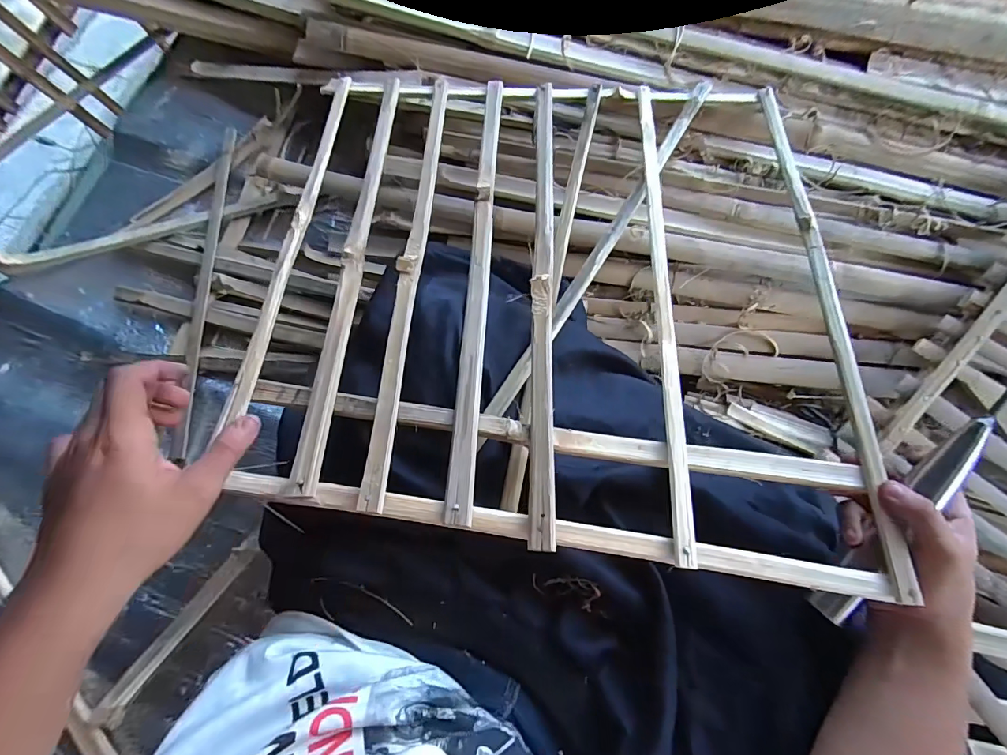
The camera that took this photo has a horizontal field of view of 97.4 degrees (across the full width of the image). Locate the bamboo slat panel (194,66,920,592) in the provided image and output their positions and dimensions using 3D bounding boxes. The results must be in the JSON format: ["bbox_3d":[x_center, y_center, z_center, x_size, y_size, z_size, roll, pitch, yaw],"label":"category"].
[{"bbox_3d":[0.035,-0.123,0.443,0.560,0.048,0.542,9,64,6],"label":"bamboo slat panel"}]

